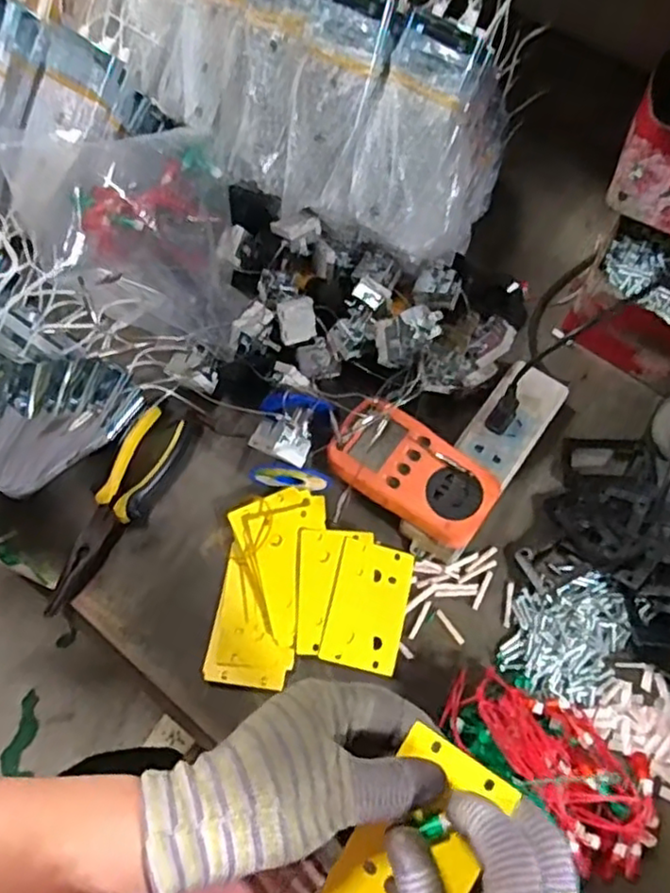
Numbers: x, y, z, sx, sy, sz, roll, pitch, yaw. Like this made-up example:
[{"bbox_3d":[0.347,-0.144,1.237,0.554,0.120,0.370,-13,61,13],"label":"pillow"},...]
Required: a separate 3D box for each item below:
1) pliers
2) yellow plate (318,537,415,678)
[{"bbox_3d":[-0.184,0.051,0.535,0.044,0.024,0.178,27,71,9],"label":"pliers"},{"bbox_3d":[0.027,0.126,0.516,0.060,0.004,0.095,16,73,-5],"label":"yellow plate"}]

